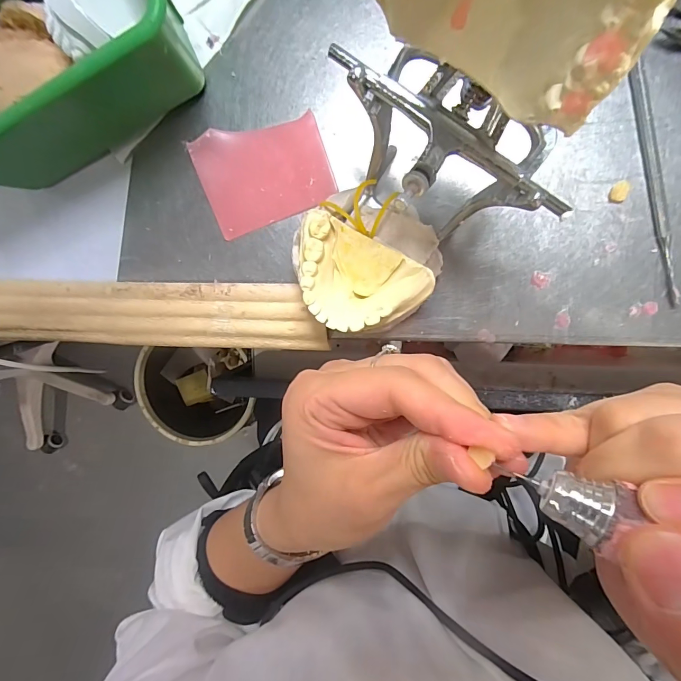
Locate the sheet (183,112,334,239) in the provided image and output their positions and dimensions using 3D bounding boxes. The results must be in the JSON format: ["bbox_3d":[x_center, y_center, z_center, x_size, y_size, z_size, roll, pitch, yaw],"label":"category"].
[{"bbox_3d":[-0.044,-0.097,0.215,0.073,0.009,0.055,-18,95,9],"label":"sheet"}]

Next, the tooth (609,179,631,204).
[{"bbox_3d":[0.147,-0.079,0.197,0.008,0.004,0.011,2,97,7],"label":"tooth"}]

